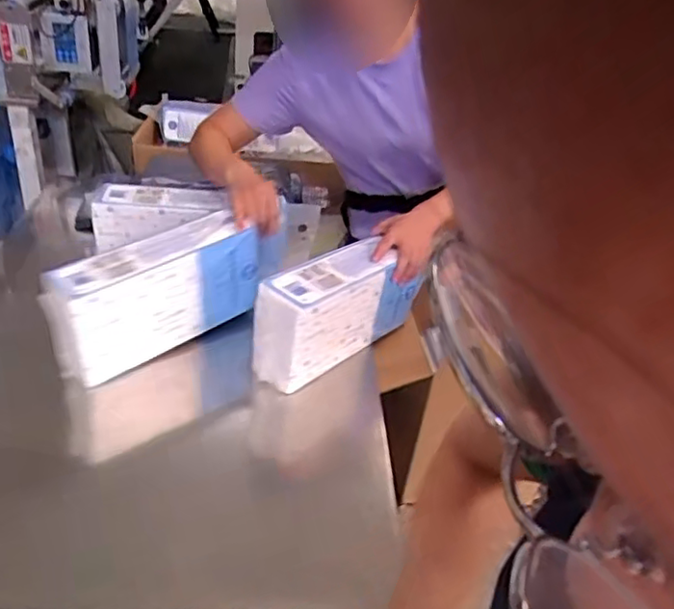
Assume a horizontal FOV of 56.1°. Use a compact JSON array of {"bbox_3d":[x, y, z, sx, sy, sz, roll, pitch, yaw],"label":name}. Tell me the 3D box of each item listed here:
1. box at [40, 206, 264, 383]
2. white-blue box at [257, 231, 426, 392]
[{"bbox_3d":[-0.278,-0.018,0.982,0.326,0.167,0.089,-26,45,-38],"label":"box"},{"bbox_3d":[0.002,0.003,1.024,0.086,0.166,0.312,30,41,31],"label":"white-blue box"}]

